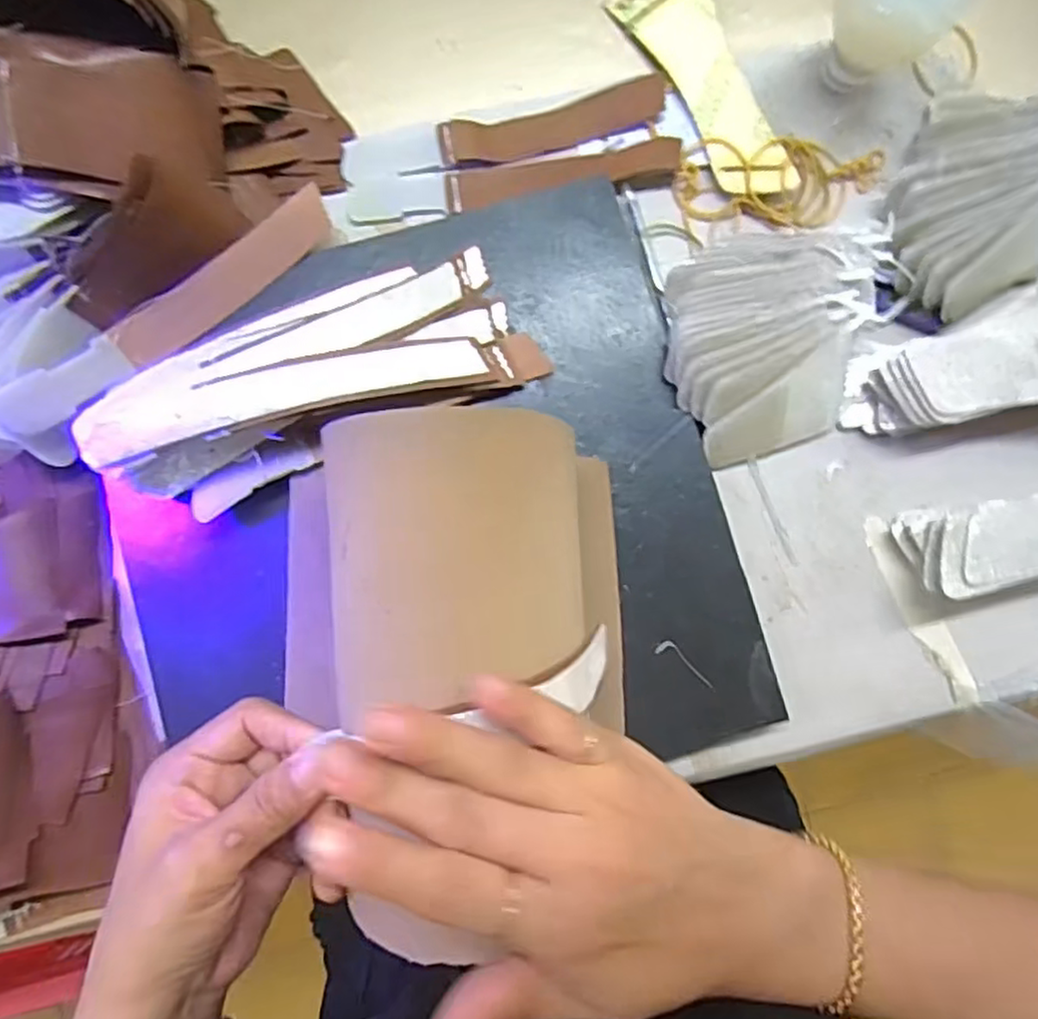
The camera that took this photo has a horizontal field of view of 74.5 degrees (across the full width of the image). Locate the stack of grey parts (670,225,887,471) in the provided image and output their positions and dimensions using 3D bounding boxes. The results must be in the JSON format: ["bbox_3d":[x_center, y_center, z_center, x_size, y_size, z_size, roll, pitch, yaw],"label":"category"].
[{"bbox_3d":[0.135,-0.088,0.361,0.119,0.040,0.120,-1,86,-2],"label":"stack of grey parts"}]

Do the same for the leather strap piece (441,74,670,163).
[{"bbox_3d":[0.020,-0.221,0.390,0.132,0.008,0.028,-15,87,-3],"label":"leather strap piece"}]

